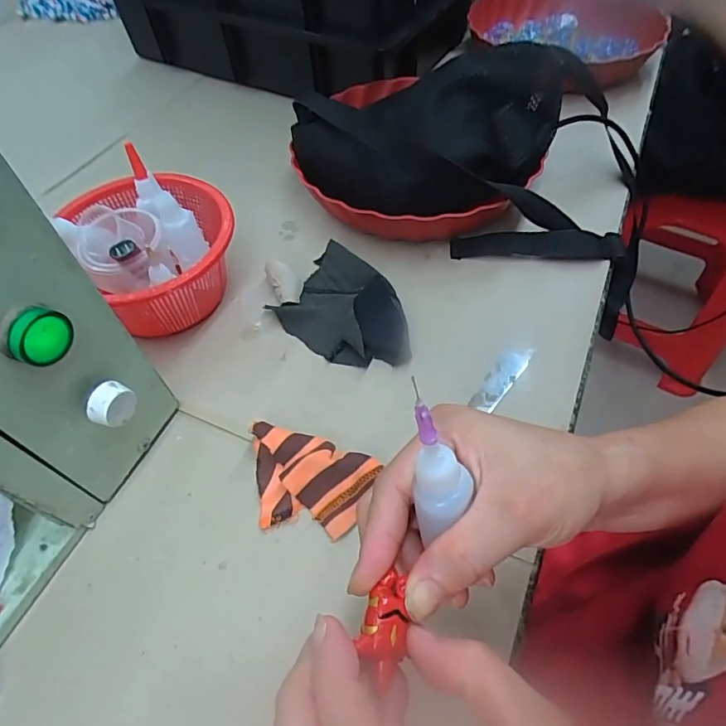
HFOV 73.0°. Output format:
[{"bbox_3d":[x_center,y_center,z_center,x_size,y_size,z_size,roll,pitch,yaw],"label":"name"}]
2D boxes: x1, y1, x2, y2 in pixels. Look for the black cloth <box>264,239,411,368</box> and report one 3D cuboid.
[{"bbox_3d":[-0.011,-0.044,0.420,0.127,0.018,0.091,36,64,24],"label":"black cloth"}]

